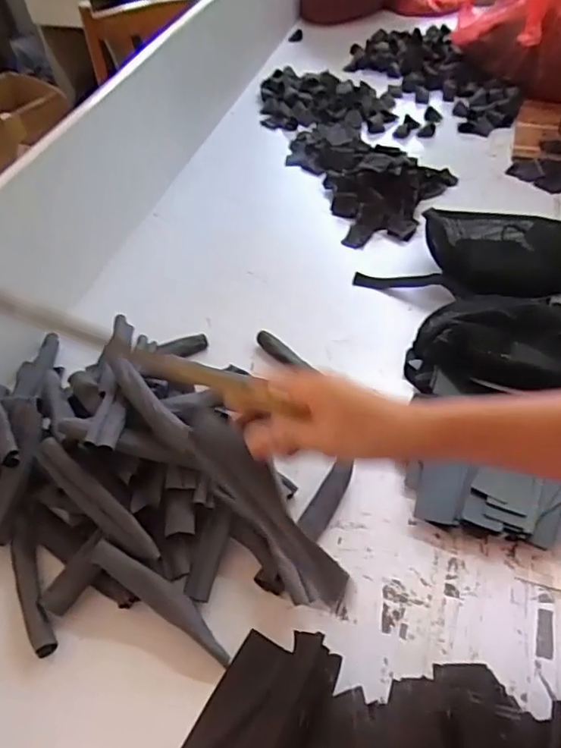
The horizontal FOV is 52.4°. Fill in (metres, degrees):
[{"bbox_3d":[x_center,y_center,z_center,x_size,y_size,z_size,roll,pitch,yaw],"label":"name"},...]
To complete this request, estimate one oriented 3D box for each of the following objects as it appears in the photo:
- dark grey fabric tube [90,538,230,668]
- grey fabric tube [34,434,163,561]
[{"bbox_3d":[-0.126,0.244,0.622,0.183,0.020,0.037,37,59,8],"label":"dark grey fabric tube"},{"bbox_3d":[-0.208,0.142,0.642,0.180,0.023,0.032,42,62,10],"label":"grey fabric tube"}]

